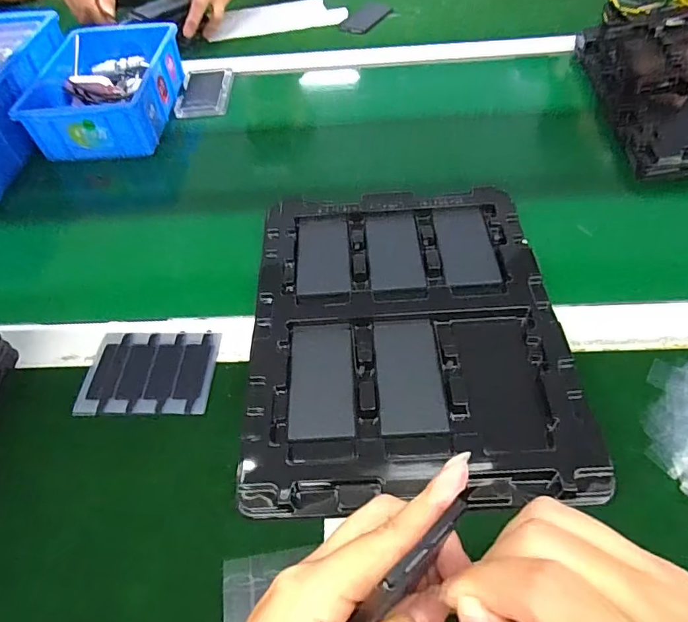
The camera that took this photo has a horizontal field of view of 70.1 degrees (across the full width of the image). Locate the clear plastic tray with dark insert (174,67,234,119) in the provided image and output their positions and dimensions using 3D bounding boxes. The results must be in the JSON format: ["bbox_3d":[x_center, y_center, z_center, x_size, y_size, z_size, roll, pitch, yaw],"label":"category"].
[{"bbox_3d":[-0.171,-0.275,0.613,0.063,0.014,0.098,-3,52,2],"label":"clear plastic tray with dark insert"}]

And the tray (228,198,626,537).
[{"bbox_3d":[0.043,0.007,0.363,0.216,0.017,0.271,-3,52,2],"label":"tray"}]

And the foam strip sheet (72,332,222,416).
[{"bbox_3d":[-0.141,0.044,0.359,0.092,0.004,0.067,-2,52,3],"label":"foam strip sheet"}]

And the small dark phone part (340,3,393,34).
[{"bbox_3d":[0.031,-0.428,0.716,0.047,0.004,0.078,34,69,21],"label":"small dark phone part"}]

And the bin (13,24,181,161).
[{"bbox_3d":[-0.273,-0.260,0.573,0.136,0.057,0.200,0,52,5],"label":"bin"}]

